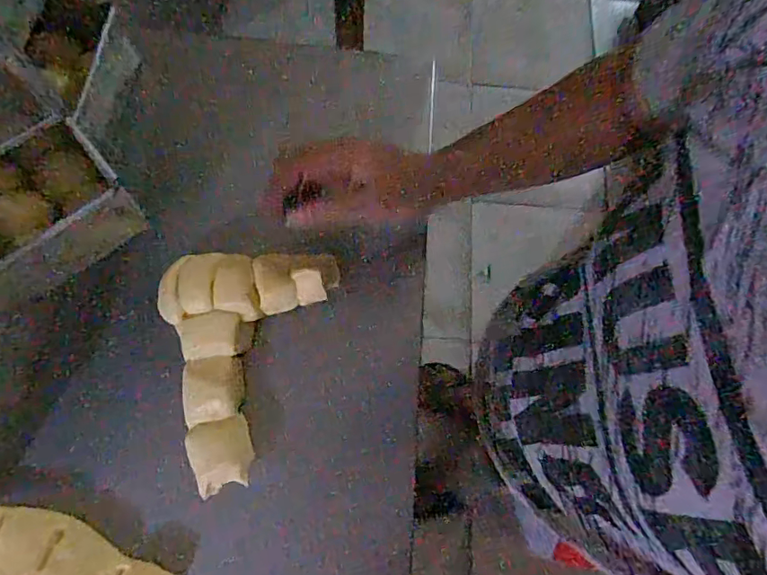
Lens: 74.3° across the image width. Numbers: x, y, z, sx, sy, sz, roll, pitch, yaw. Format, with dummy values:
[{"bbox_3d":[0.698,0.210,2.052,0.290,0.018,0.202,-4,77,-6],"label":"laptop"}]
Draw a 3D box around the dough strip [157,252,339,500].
[{"bbox_3d":[-0.106,0.060,0.391,0.131,0.042,0.173,1,72,-3],"label":"dough strip"}]

